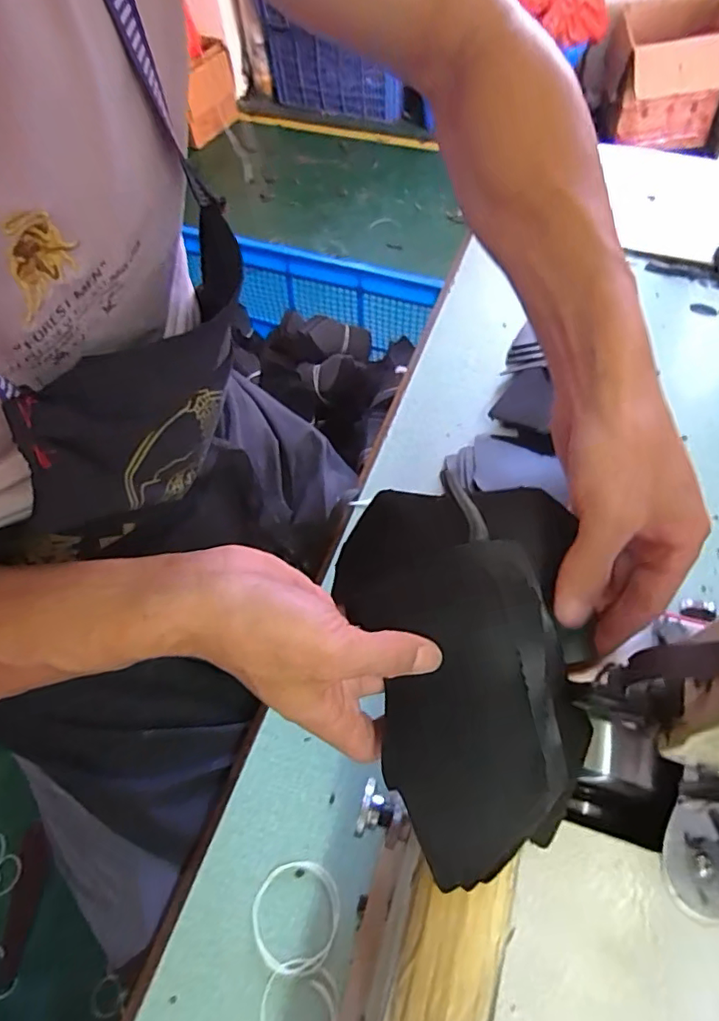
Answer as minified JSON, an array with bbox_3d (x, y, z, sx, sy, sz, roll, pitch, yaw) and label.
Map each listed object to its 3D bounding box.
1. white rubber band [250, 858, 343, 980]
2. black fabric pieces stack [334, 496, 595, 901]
[{"bbox_3d":[-0.041,0.265,0.364,0.057,0.004,0.061,-15,59,-5],"label":"white rubber band"},{"bbox_3d":[0.051,0.075,0.284,0.119,0.035,0.184,-2,59,2],"label":"black fabric pieces stack"}]

